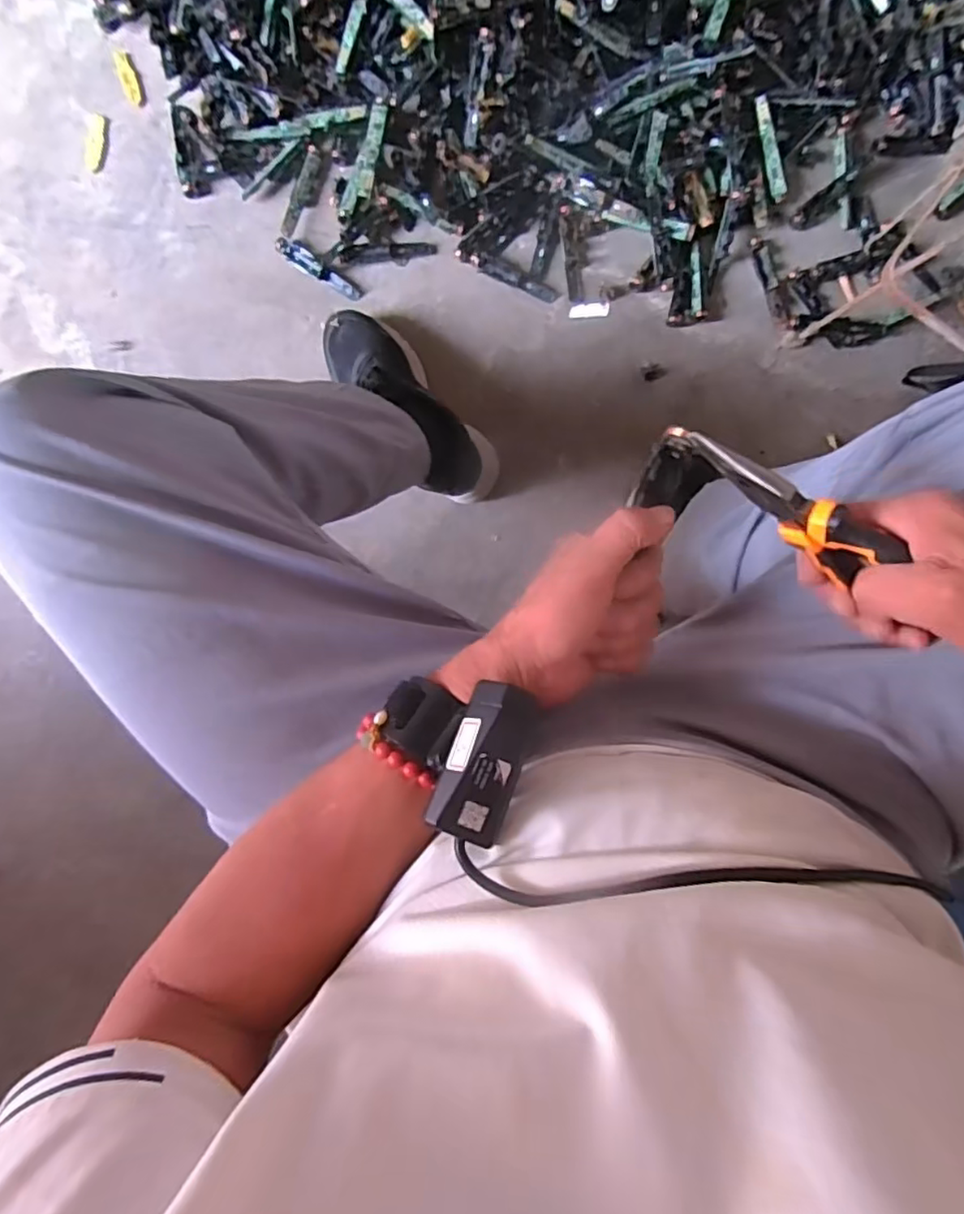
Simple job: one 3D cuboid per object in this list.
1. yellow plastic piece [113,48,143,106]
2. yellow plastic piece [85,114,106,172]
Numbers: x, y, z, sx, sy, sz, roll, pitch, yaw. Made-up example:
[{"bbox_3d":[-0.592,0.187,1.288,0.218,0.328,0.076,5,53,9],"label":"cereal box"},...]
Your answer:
[{"bbox_3d":[-0.395,-0.593,0.687,0.020,0.009,0.051,-13,95,0],"label":"yellow plastic piece"},{"bbox_3d":[-0.436,-0.524,0.693,0.019,0.006,0.059,12,94,-2],"label":"yellow plastic piece"}]

